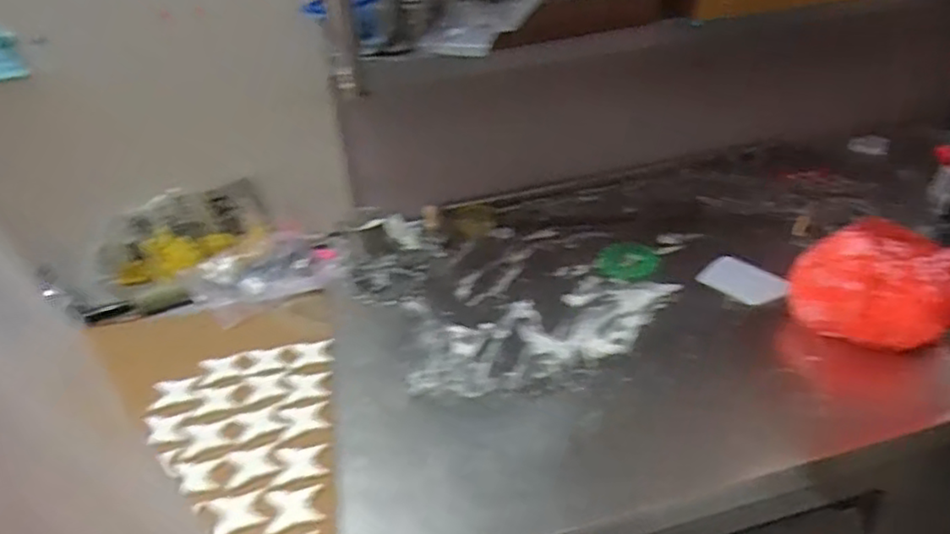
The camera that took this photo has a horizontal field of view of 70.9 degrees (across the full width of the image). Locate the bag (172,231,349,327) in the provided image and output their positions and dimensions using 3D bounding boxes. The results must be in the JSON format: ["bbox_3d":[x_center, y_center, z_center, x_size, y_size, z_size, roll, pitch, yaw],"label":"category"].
[{"bbox_3d":[-0.378,0.009,1.228,0.182,0.053,0.275,21,40,36],"label":"bag"}]

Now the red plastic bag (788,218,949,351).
[{"bbox_3d":[0.639,0.027,0.968,0.337,0.125,0.171,-8,32,-5],"label":"red plastic bag"}]

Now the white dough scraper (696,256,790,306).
[{"bbox_3d":[0.452,0.024,1.122,0.116,0.007,0.130,-24,40,-32],"label":"white dough scraper"}]

